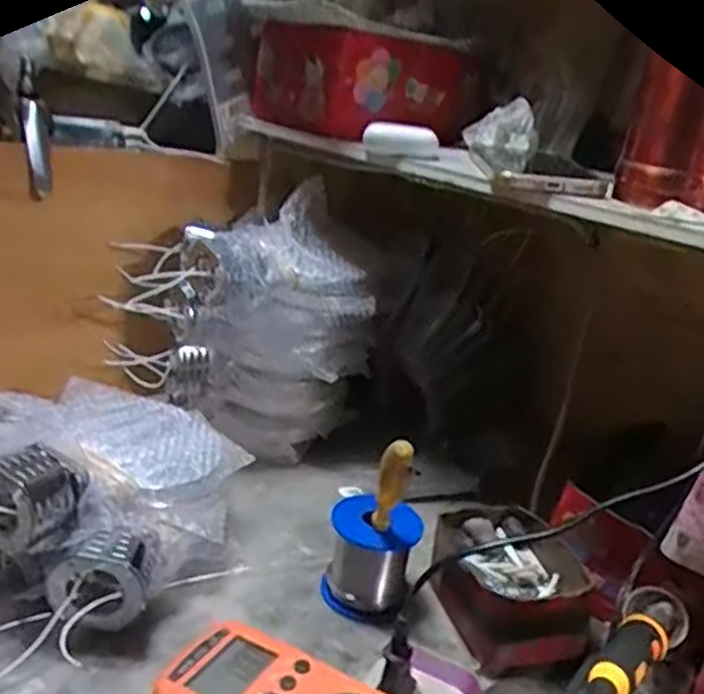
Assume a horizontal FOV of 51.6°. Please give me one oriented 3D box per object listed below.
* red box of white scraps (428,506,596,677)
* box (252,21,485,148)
[{"bbox_3d":[0.113,0.171,0.527,0.099,0.053,0.125,4,20,-12],"label":"red box of white scraps"},{"bbox_3d":[0.014,-0.262,0.733,0.197,0.081,0.142,-10,26,-39],"label":"box"}]

